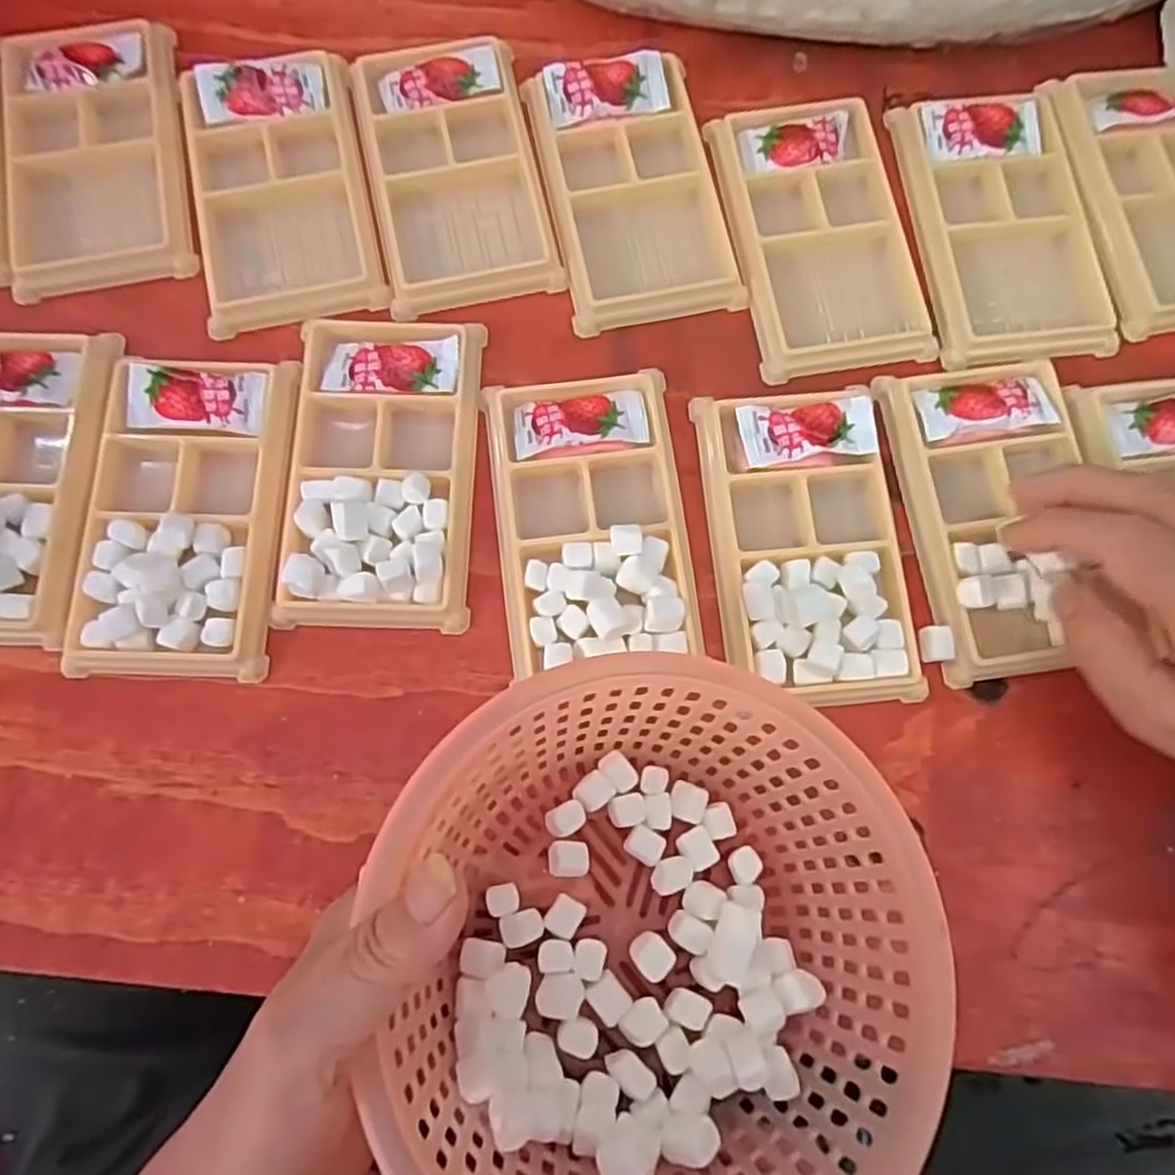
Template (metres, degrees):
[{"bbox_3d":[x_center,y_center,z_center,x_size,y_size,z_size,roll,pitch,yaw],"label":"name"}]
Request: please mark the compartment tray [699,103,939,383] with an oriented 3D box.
[{"bbox_3d":[0.108,-0.164,0.341,0.077,0.010,0.131,-10,79,-3],"label":"compartment tray"}]

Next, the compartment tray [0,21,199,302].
[{"bbox_3d":[-0.227,-0.202,0.342,0.076,0.011,0.130,-8,79,-3],"label":"compartment tray"}]

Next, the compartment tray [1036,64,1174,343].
[{"bbox_3d":[0.269,-0.184,0.344,0.077,0.013,0.130,-12,79,-4],"label":"compartment tray"}]

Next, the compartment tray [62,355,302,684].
[{"bbox_3d":[-0.165,-0.031,0.301,0.075,0.017,0.131,3,78,-1],"label":"compartment tray"}]

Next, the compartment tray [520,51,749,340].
[{"bbox_3d":[0.023,-0.183,0.342,0.080,0.010,0.124,-12,79,-4],"label":"compartment tray"}]

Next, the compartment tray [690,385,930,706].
[{"bbox_3d":[0.093,-0.020,0.307,0.077,0.016,0.132,-5,79,-2],"label":"compartment tray"}]

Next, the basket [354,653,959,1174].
[{"bbox_3d":[0.024,0.108,0.235,0.159,0.084,0.163,0,78,-1],"label":"basket"}]

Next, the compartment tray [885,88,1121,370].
[{"bbox_3d":[0.194,-0.170,0.344,0.080,0.012,0.133,-9,79,-3],"label":"compartment tray"}]

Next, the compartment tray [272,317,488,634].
[{"bbox_3d":[-0.086,-0.051,0.307,0.074,0.018,0.132,2,78,-1],"label":"compartment tray"}]

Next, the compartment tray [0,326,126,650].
[{"bbox_3d":[-0.241,-0.045,0.301,0.079,0.016,0.136,2,78,-1],"label":"compartment tray"}]

